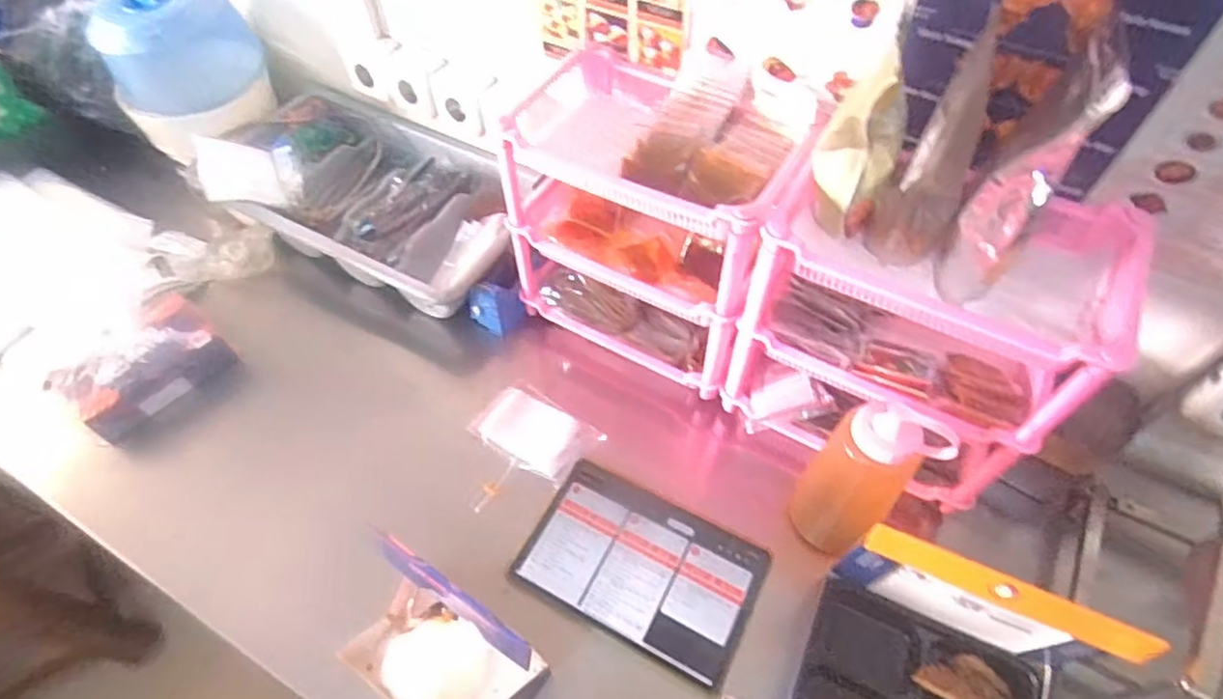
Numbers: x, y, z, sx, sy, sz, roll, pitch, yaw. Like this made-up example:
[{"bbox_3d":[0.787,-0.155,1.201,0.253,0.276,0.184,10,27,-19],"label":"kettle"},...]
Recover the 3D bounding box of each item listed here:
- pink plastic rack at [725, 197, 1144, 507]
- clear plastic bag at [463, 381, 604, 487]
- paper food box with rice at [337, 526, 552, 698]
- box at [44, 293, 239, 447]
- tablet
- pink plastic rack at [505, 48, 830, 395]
[{"bbox_3d":[0.300,-0.029,0.692,0.318,0.283,0.196,25,58,17],"label":"pink plastic rack"},{"bbox_3d":[-0.097,0.100,0.822,0.145,0.024,0.098,33,60,21],"label":"clear plastic bag"},{"bbox_3d":[-0.166,0.293,0.612,0.168,0.163,0.103,29,59,19],"label":"paper food box with rice"},{"bbox_3d":[-0.615,0.023,0.861,0.138,0.084,0.189,36,61,23],"label":"box"},{"bbox_3d":[0.036,0.240,0.734,0.251,0.013,0.164,23,57,15],"label":"tablet"},{"bbox_3d":[0.040,-0.156,0.793,0.322,0.306,0.192,26,58,17],"label":"pink plastic rack"}]

